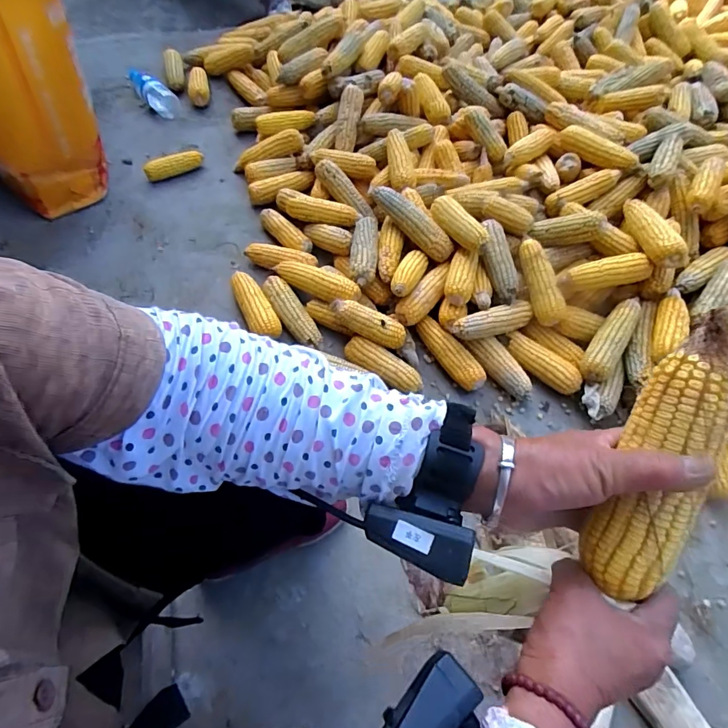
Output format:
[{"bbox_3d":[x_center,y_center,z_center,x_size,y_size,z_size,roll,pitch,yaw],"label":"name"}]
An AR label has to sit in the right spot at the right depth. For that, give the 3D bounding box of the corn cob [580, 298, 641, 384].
[{"bbox_3d":[0.447,-0.048,0.821,0.053,0.040,0.183,31,63,14],"label":"corn cob"}]

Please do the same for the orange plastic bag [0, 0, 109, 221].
[{"bbox_3d":[-0.677,-0.544,0.904,0.263,0.405,0.248,-35,68,-20],"label":"orange plastic bag"}]

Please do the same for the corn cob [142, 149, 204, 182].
[{"bbox_3d":[-0.455,-0.479,1.089,0.135,0.051,0.054,-15,61,4],"label":"corn cob"}]

